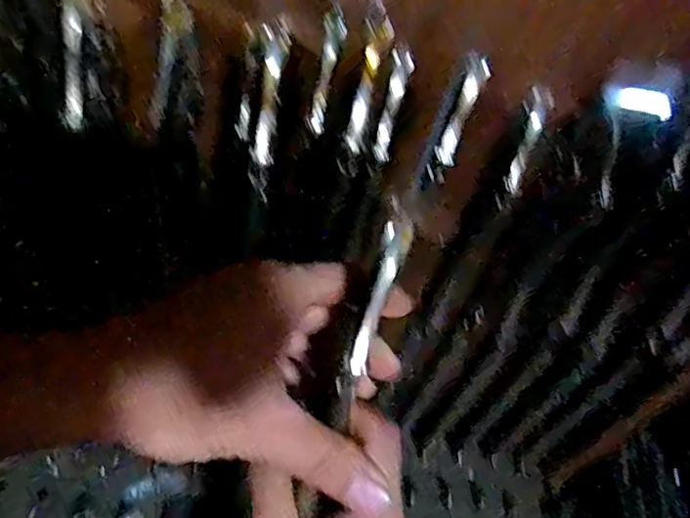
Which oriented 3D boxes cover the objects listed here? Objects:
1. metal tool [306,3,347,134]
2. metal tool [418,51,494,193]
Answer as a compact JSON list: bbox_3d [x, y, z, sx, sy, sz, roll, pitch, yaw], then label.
[{"bbox_3d":[-0.011,-0.106,0.322,0.011,0.067,0.010,15,12,7],"label":"metal tool"},{"bbox_3d":[0.065,-0.080,0.338,0.017,0.084,0.011,29,27,18],"label":"metal tool"}]

